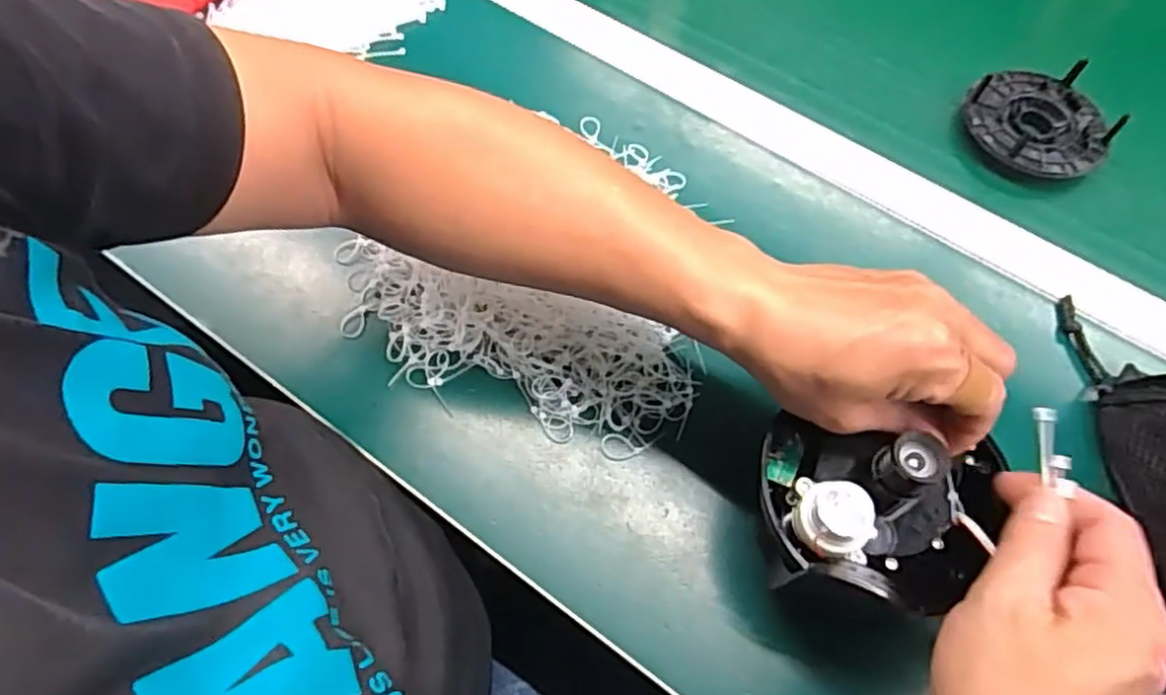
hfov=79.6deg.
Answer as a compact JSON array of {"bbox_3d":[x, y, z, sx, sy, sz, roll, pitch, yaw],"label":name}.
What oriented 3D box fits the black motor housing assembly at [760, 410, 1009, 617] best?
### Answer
[{"bbox_3d":[0.138,0.071,0.323,0.100,0.059,0.087,15,63,8],"label":"black motor housing assembly"}]

